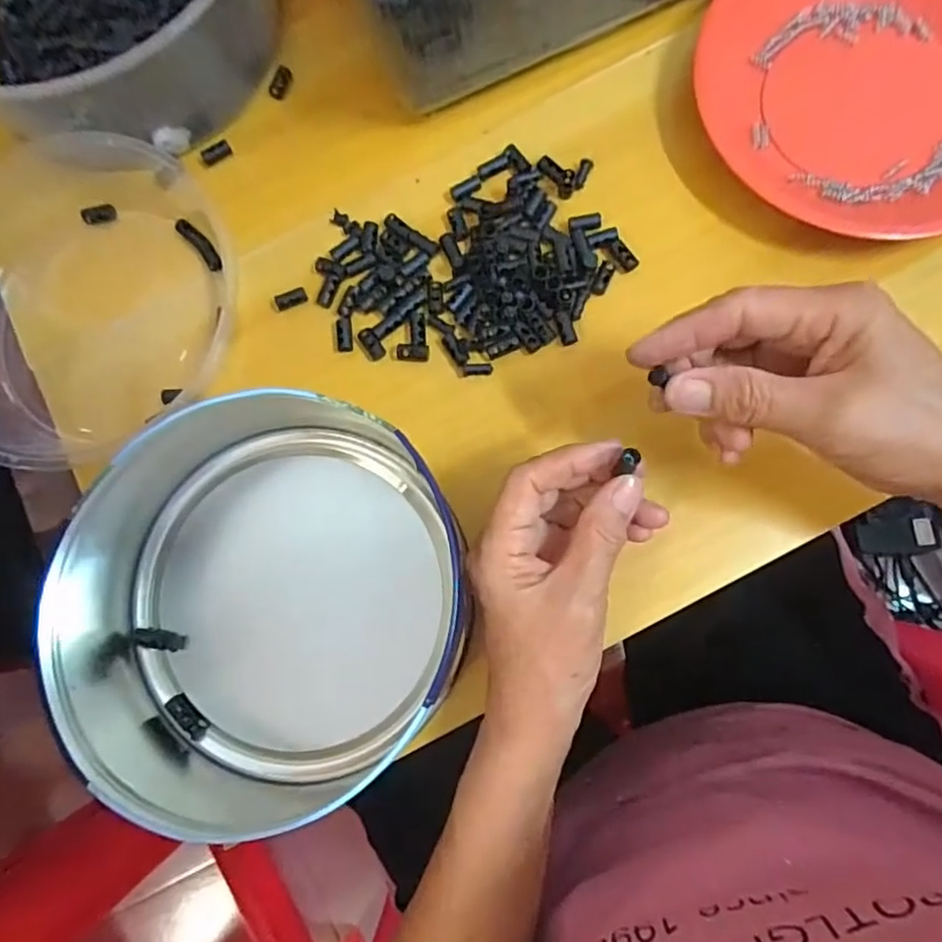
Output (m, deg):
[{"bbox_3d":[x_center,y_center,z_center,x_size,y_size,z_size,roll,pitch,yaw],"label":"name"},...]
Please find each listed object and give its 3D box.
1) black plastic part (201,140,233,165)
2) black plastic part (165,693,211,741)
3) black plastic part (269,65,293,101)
[{"bbox_3d":[-0.160,-0.200,0.388,0.019,0.004,0.011,-33,80,-1],"label":"black plastic part"},{"bbox_3d":[-0.152,0.133,0.332,0.012,0.008,0.027,-36,101,-2],"label":"black plastic part"},{"bbox_3d":[-0.121,-0.249,0.394,0.012,0.004,0.022,20,83,7],"label":"black plastic part"}]

